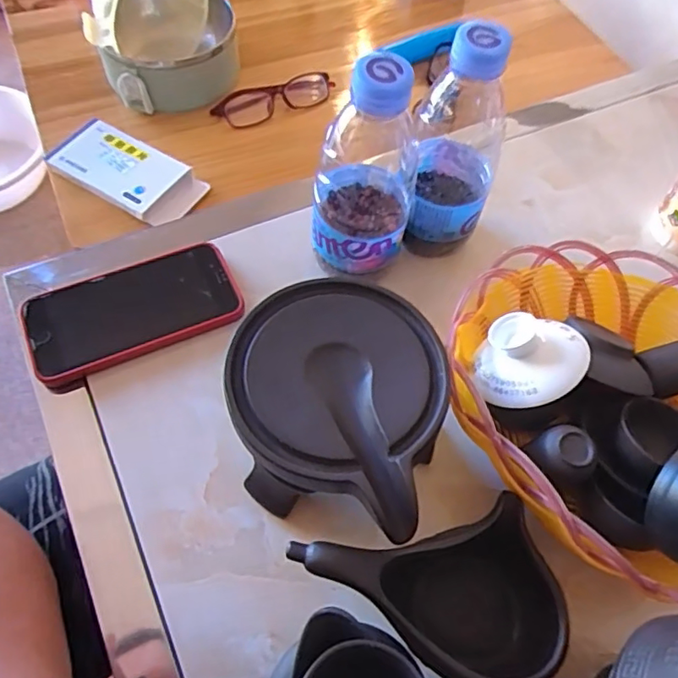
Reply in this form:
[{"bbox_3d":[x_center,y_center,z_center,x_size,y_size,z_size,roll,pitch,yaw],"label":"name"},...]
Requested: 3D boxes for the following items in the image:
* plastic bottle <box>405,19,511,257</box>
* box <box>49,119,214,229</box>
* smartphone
[{"bbox_3d":[0.078,-0.129,0.367,0.055,0.156,0.066,15,61,4],"label":"plastic bottle"},{"bbox_3d":[-0.202,-0.160,0.529,0.142,0.017,0.068,29,63,12],"label":"box"},{"bbox_3d":[-0.140,-0.021,0.378,0.137,0.012,0.070,-19,64,-14],"label":"smartphone"}]

